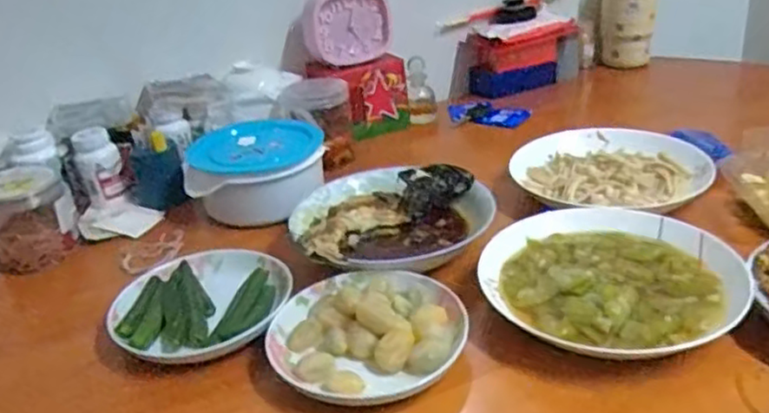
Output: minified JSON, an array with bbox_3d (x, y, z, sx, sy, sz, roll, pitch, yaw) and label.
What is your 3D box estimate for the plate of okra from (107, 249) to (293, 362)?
[{"bbox_3d":[-0.162,0.085,0.605,0.150,0.030,0.140,-4,27,2],"label":"plate of okra"}]

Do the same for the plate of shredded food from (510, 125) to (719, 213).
[{"bbox_3d":[0.251,-0.043,0.752,0.202,0.029,0.164,13,32,32],"label":"plate of shredded food"}]

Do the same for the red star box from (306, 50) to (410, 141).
[{"bbox_3d":[-0.038,-0.171,1.015,0.101,0.103,0.112,-22,31,-29],"label":"red star box"}]

